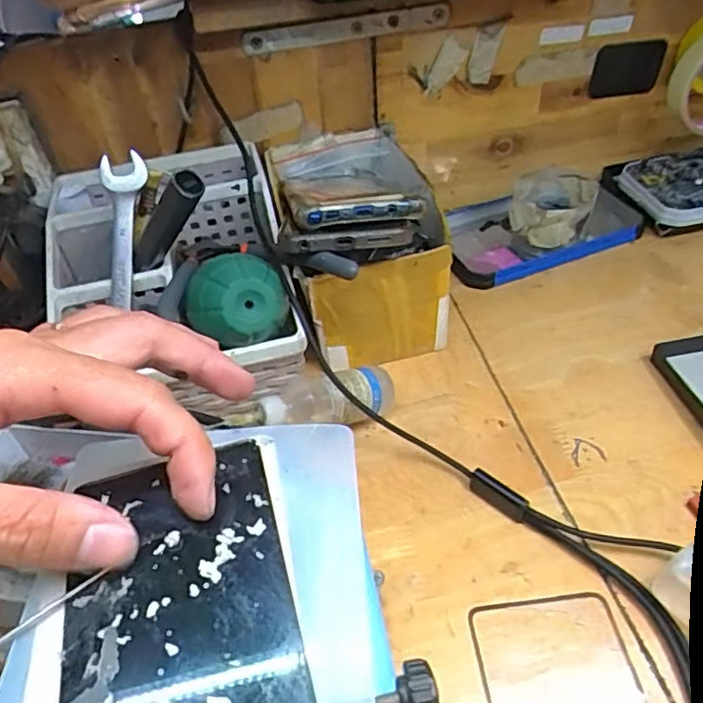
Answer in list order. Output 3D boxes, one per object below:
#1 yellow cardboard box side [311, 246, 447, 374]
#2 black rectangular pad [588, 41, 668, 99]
[{"bbox_3d":[0.022,-0.023,0.415,0.090,0.094,0.006,-11,45,-5],"label":"yellow cardboard box side"},{"bbox_3d":[0.227,-0.232,0.502,0.056,0.042,0.005,-8,46,-2],"label":"black rectangular pad"}]

